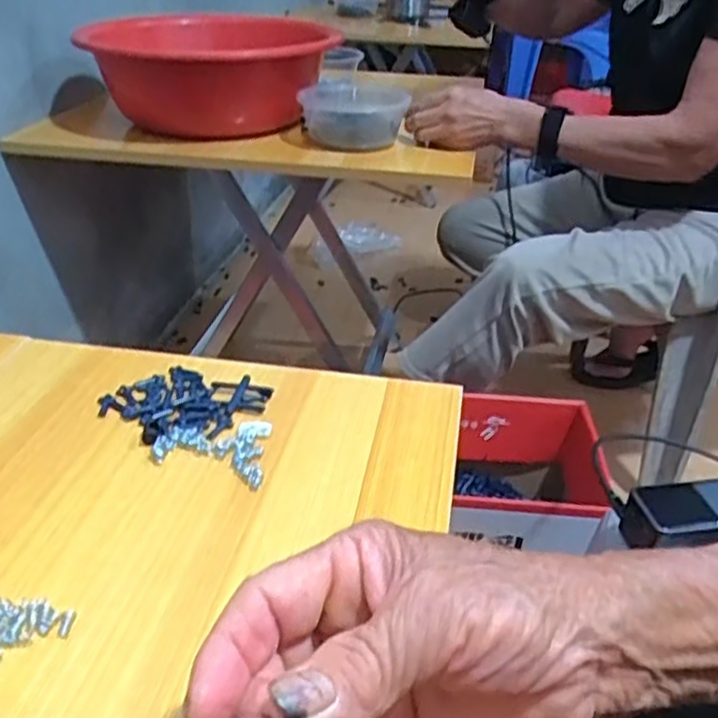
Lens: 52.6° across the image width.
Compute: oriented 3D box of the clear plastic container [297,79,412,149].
[{"bbox_3d":[-0.006,-0.325,0.967,0.141,0.062,0.149,1,32,-1],"label":"clear plastic container"}]

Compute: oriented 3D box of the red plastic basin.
[{"bbox_3d":[-0.186,-0.387,0.997,0.290,0.120,0.250,9,33,11],"label":"red plastic basin"}]

